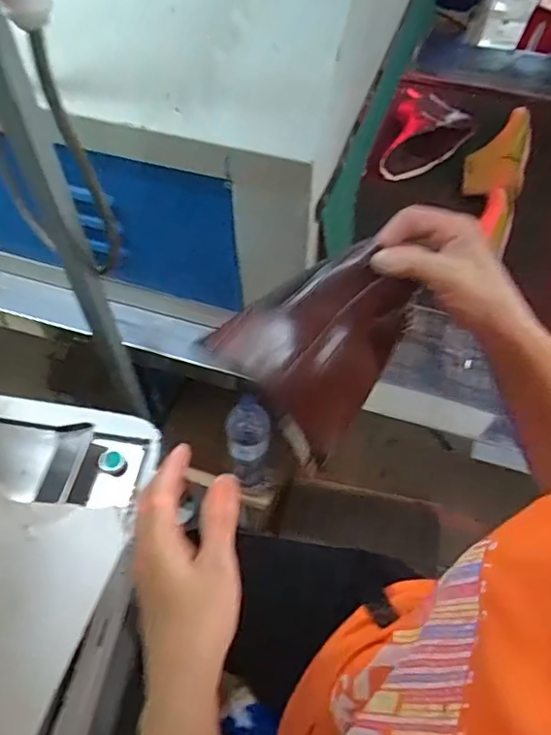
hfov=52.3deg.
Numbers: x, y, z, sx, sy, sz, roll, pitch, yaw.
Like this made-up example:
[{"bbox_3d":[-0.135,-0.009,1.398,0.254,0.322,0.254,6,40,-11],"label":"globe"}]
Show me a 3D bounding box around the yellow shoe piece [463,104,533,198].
[{"bbox_3d":[0.470,-0.442,1.176,0.121,0.090,0.219,20,57,13],"label":"yellow shoe piece"}]

